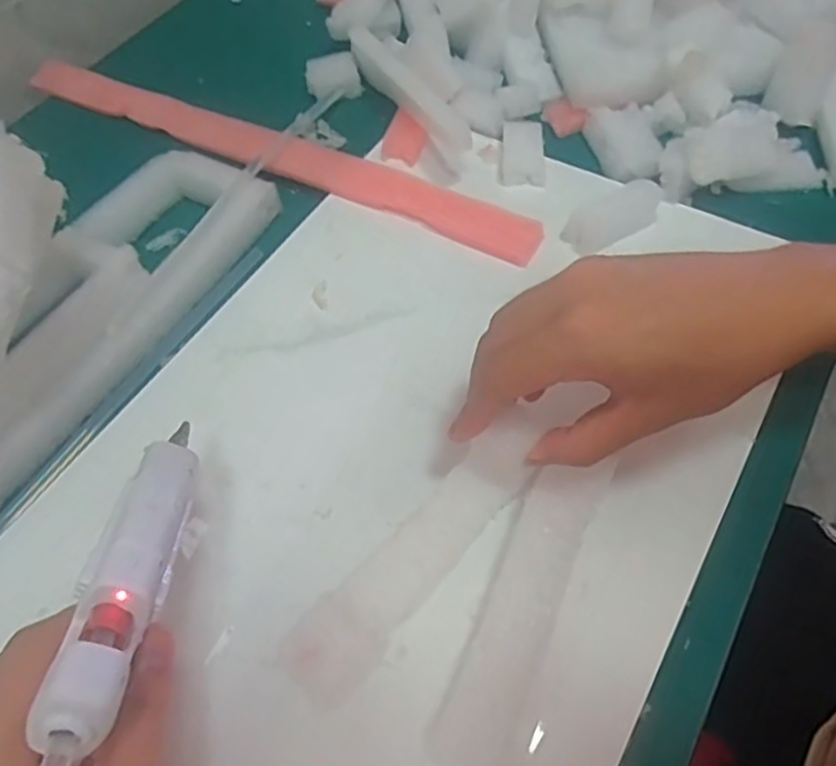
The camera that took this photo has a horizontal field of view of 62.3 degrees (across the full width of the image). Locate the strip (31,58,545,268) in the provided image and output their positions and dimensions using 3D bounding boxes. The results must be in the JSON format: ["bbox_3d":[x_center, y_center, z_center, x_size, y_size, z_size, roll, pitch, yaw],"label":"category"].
[{"bbox_3d":[-0.115,-0.170,0.490,0.429,0.011,0.033,24,62,17],"label":"strip"}]

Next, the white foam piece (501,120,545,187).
[{"bbox_3d":[0.071,-0.156,0.465,0.029,0.011,0.054,2,58,4],"label":"white foam piece"}]

